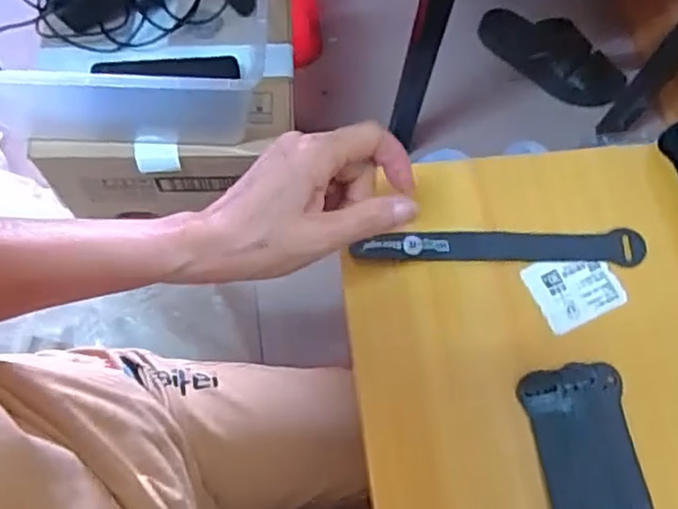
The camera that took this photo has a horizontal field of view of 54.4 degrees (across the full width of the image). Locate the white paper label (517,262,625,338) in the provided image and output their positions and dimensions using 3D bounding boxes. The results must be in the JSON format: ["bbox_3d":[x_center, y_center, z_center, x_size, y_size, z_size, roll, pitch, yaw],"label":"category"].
[{"bbox_3d":[0.157,0.022,0.443,0.060,0.004,0.048,-22,73,-13],"label":"white paper label"}]

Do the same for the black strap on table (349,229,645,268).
[{"bbox_3d":[0.111,-0.005,0.445,0.194,0.005,0.021,0,83,-6],"label":"black strap on table"}]

